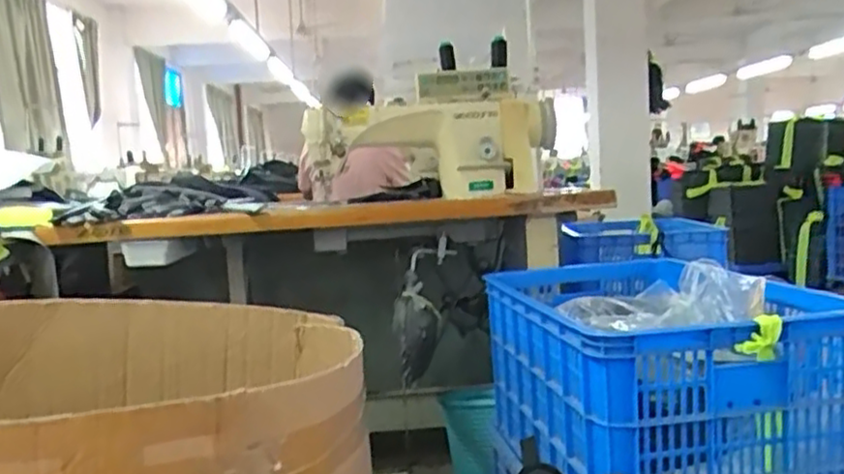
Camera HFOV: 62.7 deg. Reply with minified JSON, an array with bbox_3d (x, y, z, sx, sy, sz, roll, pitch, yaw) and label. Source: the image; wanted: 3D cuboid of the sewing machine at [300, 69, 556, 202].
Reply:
[{"bbox_3d":[0.016,-0.237,1.614,0.569,0.283,0.292,-4,5,-8],"label":"sewing machine"}]

